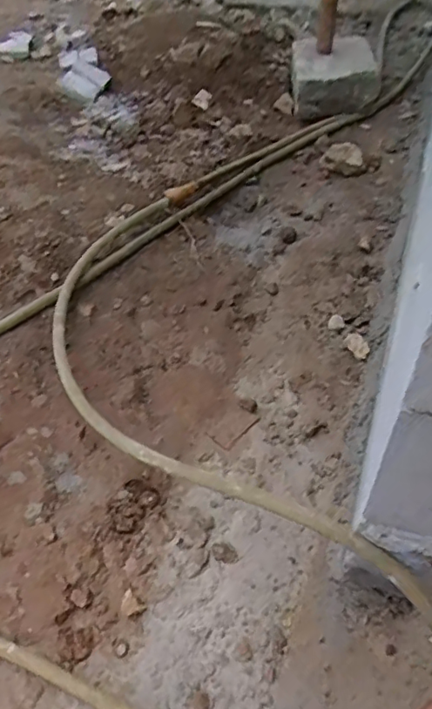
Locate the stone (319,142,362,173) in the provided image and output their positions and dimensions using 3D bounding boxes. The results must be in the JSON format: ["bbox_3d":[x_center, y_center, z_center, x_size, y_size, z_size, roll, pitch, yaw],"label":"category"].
[{"bbox_3d":[0.292,-0.455,1.257,0.098,0.054,0.065,19,57,9],"label":"stone"}]

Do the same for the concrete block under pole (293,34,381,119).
[{"bbox_3d":[0.296,-0.689,1.374,0.198,0.109,0.210,1,57,-1],"label":"concrete block under pole"}]

